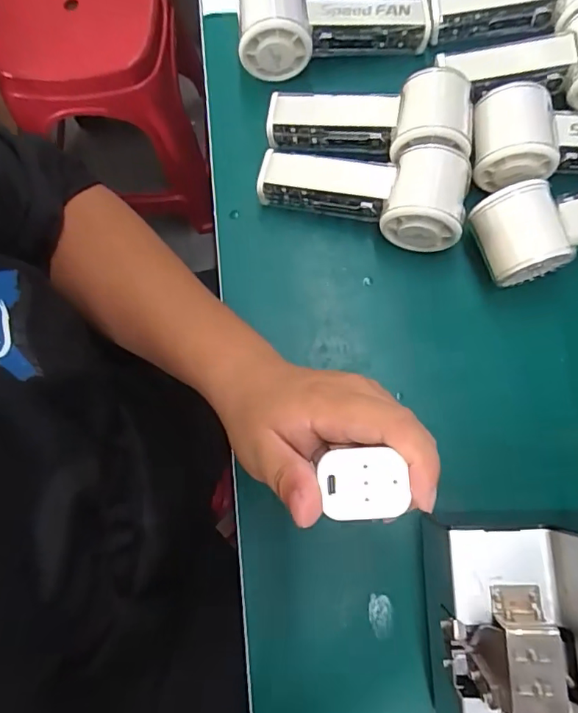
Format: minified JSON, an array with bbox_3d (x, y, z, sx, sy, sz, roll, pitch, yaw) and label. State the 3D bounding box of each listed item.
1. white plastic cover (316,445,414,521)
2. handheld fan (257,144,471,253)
[{"bbox_3d":[0.032,0.055,0.219,0.036,0.004,0.029,-3,78,1],"label":"white plastic cover"},{"bbox_3d":[0.053,-0.126,0.381,0.151,0.056,0.062,11,79,4],"label":"handheld fan"}]

